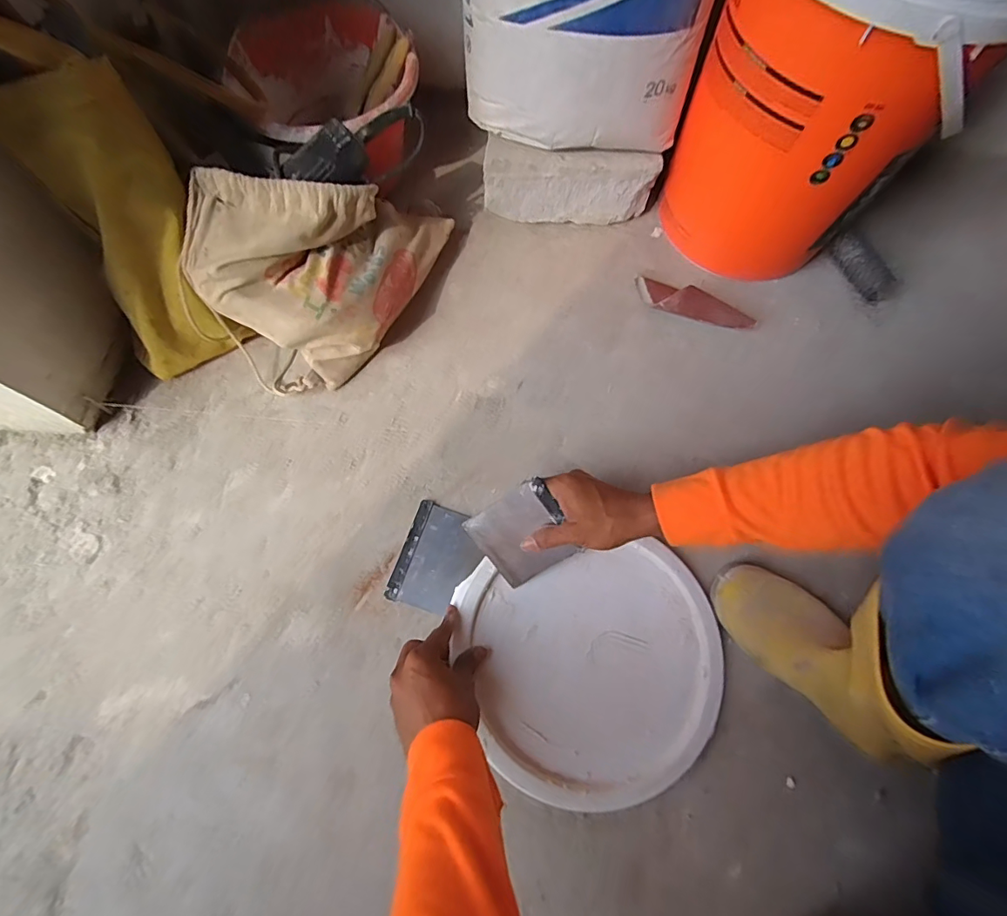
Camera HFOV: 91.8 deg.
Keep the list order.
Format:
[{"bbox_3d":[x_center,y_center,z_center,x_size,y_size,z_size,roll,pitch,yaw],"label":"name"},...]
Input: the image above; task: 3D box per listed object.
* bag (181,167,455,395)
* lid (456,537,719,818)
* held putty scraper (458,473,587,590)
[{"bbox_3d":[-0.199,-0.240,0.604,0.319,0.197,0.172,-33,74,-11],"label":"bag"},{"bbox_3d":[0.103,0.233,0.539,0.277,0.026,0.246,-9,71,-3],"label":"lid"},{"bbox_3d":[0.026,0.086,0.543,0.101,0.015,0.105,-35,103,16],"label":"held putty scraper"}]

